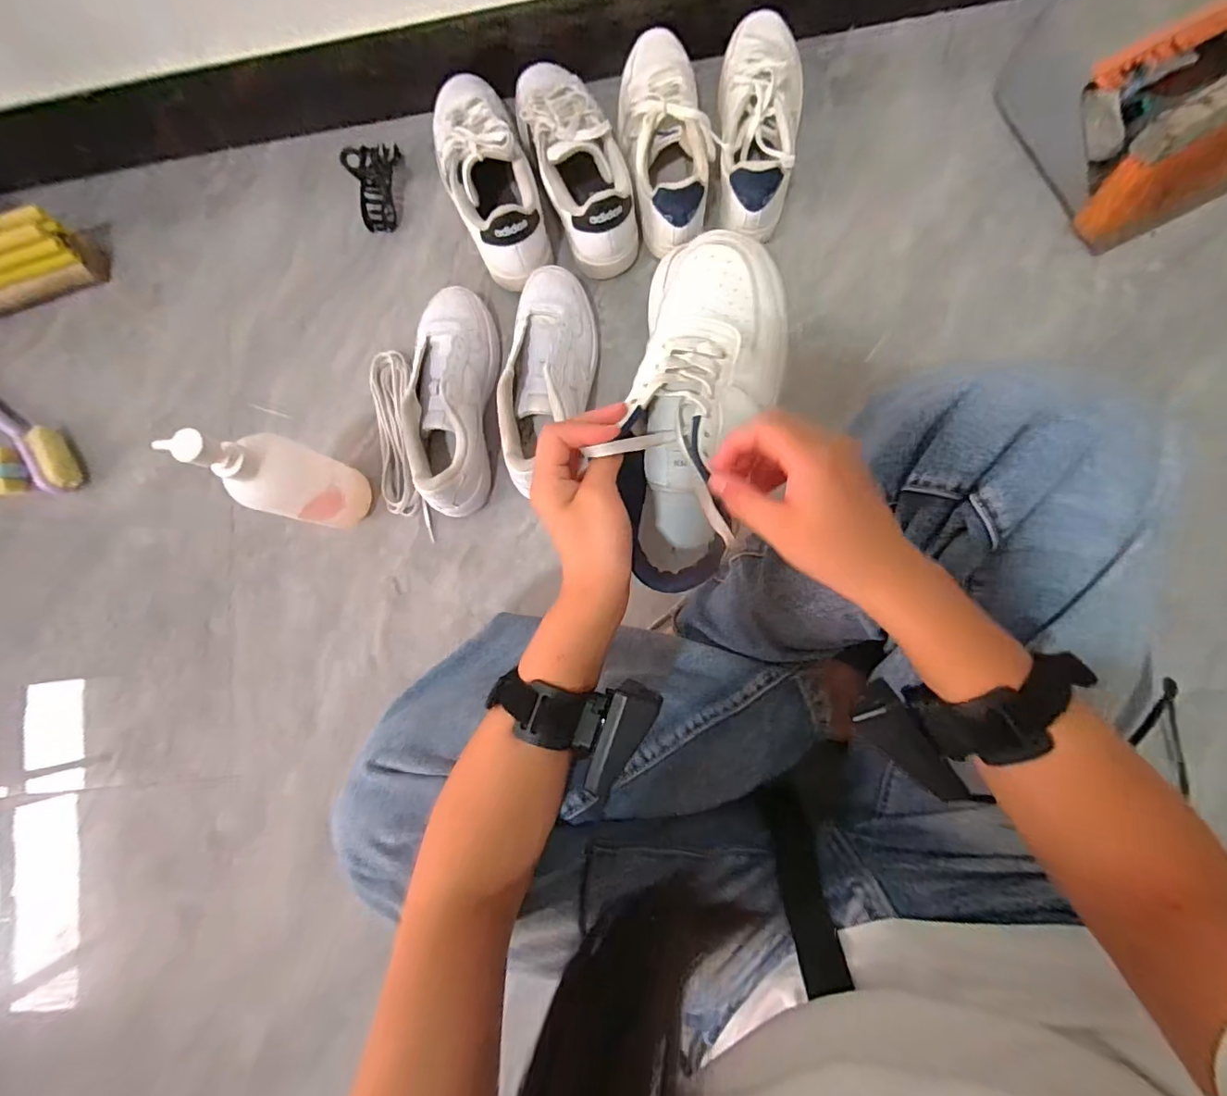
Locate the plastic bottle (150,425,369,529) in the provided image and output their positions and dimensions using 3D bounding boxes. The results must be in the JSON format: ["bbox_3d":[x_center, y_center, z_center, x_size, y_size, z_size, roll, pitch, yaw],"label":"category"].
[{"bbox_3d":[-0.320,-0.067,0.519,0.059,0.215,0.075,16,86,8],"label":"plastic bottle"}]

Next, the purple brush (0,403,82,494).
[{"bbox_3d":[-0.760,-0.150,0.676,0.226,0.048,0.063,41,90,9],"label":"purple brush"}]

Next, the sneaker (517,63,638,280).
[{"bbox_3d":[-0.043,-0.445,0.587,0.083,0.102,0.238,-19,82,4],"label":"sneaker"}]

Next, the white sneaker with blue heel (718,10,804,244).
[{"bbox_3d":[0.165,-0.464,0.574,0.089,0.096,0.247,2,84,7],"label":"white sneaker with blue heel"}]

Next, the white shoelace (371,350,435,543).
[{"bbox_3d":[-0.253,-0.123,0.618,0.049,0.024,0.217,-10,83,5],"label":"white shoelace"}]

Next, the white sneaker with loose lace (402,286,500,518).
[{"bbox_3d":[-0.180,-0.165,0.573,0.097,0.084,0.251,3,84,7],"label":"white sneaker with loose lace"}]

